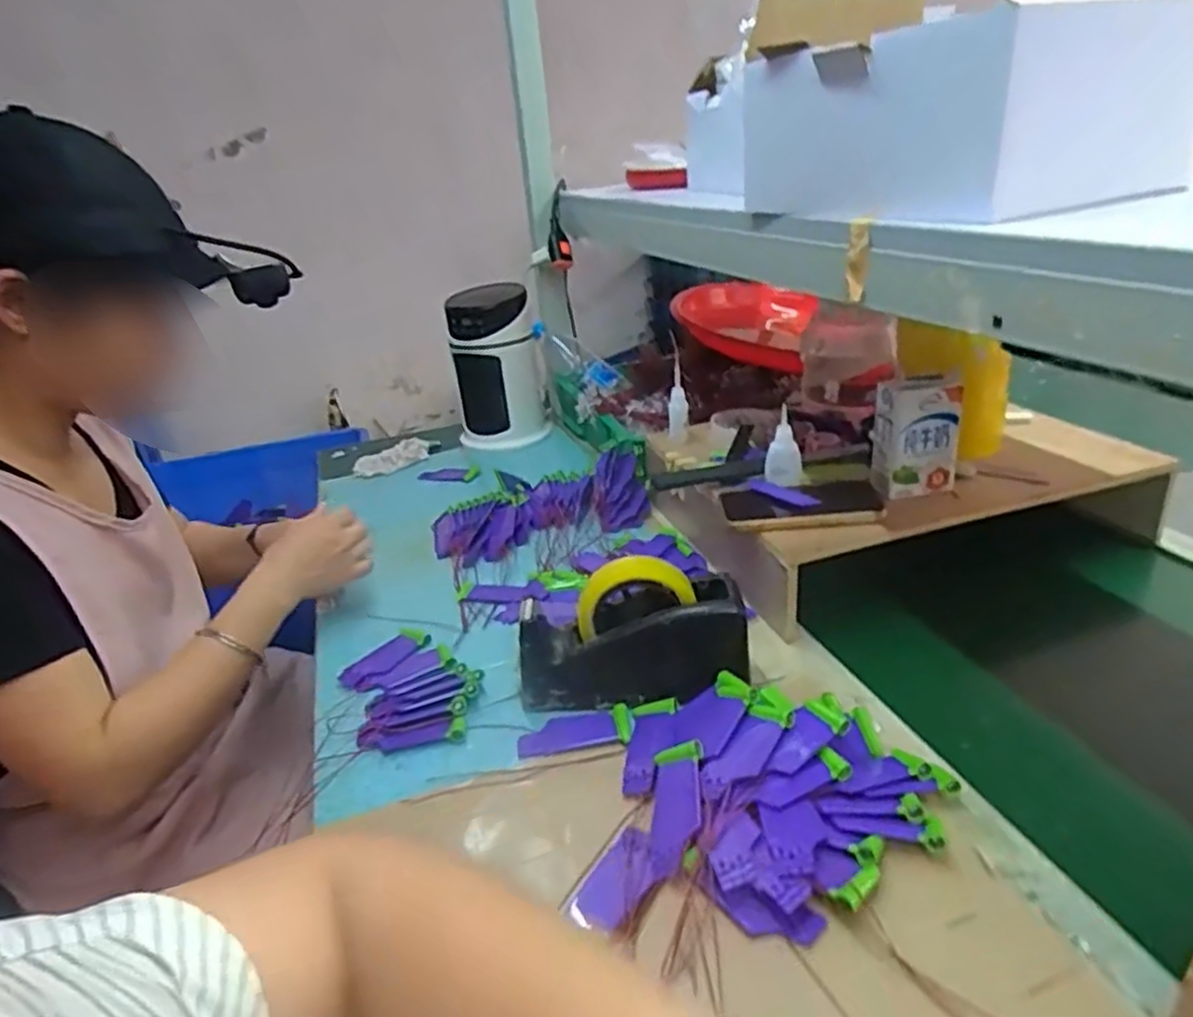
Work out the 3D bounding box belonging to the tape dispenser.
[{"bbox_3d":[0.027,0.104,0.615,0.185,0.105,0.064,-6,25,2],"label":"tape dispenser"}]

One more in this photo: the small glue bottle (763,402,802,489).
[{"bbox_3d":[0.188,-0.063,0.757,0.035,0.071,0.025,1,26,14],"label":"small glue bottle"}]

